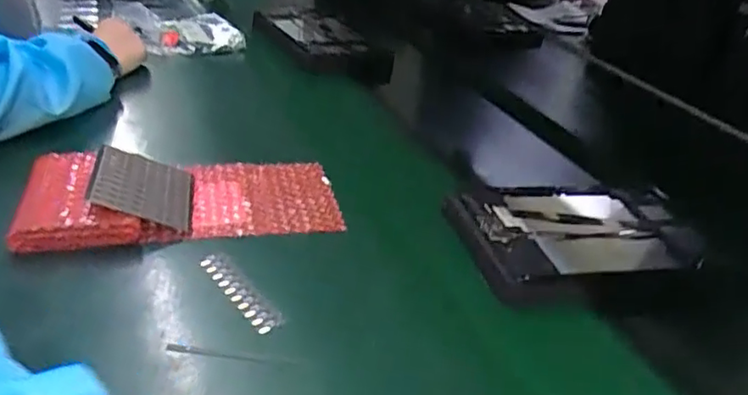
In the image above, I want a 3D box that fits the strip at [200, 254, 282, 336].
[{"bbox_3d":[-0.105,0.071,0.480,0.023,0.006,0.100,-17,40,-37],"label":"strip"}]

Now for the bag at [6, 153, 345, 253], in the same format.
[{"bbox_3d":[-0.174,-0.001,0.567,0.272,0.024,0.114,1,38,-21],"label":"bag"}]

